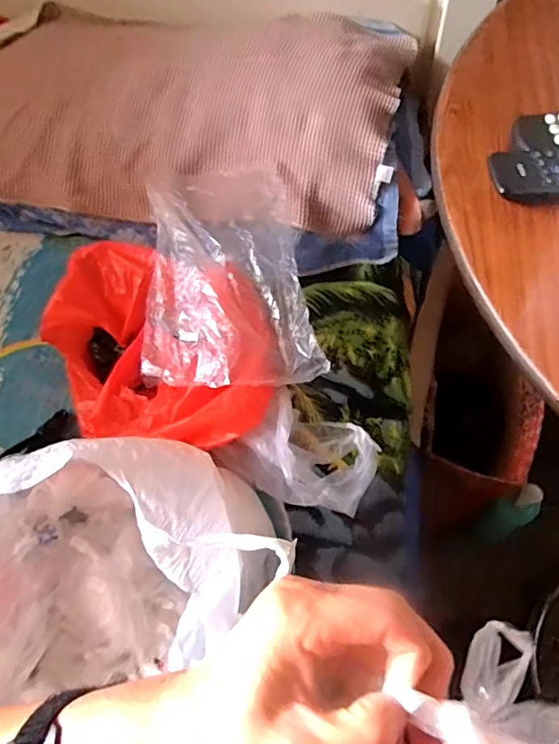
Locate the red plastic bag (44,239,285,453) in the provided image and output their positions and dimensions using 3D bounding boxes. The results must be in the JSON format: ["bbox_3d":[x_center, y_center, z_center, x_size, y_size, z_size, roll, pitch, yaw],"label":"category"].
[{"bbox_3d":[-0.149,-0.024,0.640,0.307,0.127,0.217,22,66,14],"label":"red plastic bag"}]

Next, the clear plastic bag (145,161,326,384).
[{"bbox_3d":[-0.070,-0.120,0.629,0.202,0.084,0.294,-9,62,-1],"label":"clear plastic bag"}]

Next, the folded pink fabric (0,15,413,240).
[{"bbox_3d":[-0.156,-0.372,0.765,0.645,0.127,0.352,7,63,7],"label":"folded pink fabric"}]

